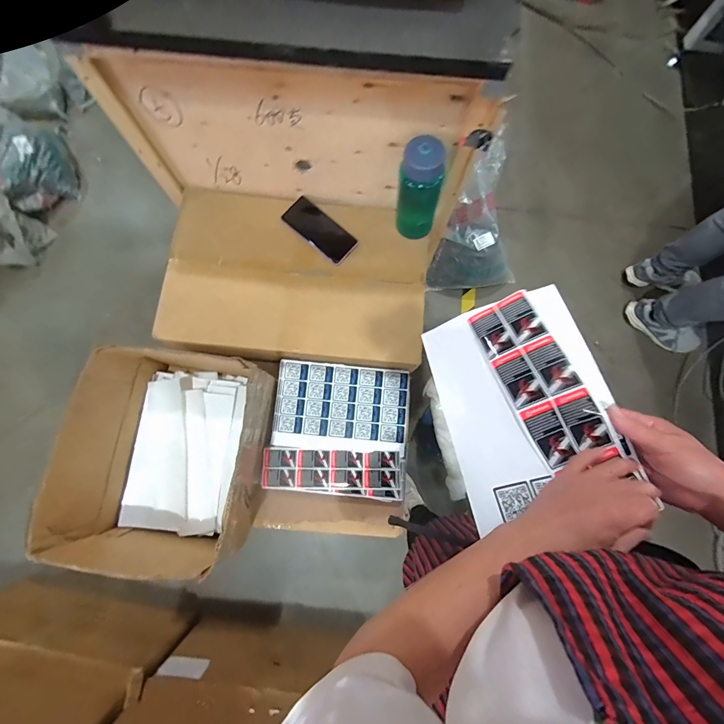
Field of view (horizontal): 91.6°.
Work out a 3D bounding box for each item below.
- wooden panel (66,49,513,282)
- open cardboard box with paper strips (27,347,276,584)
[{"bbox_3d":[-0.109,-0.381,0.657,0.646,0.317,0.066,10,79,2],"label":"wooden panel"},{"bbox_3d":[-0.322,0.157,0.614,0.252,0.206,0.314,7,79,2],"label":"open cardboard box with paper strips"}]

